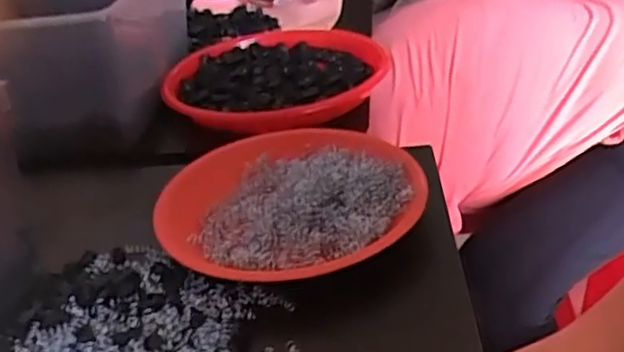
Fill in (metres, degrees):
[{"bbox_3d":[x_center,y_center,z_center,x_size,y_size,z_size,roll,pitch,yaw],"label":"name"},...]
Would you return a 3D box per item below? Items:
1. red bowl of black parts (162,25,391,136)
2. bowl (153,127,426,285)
[{"bbox_3d":[-0.038,-0.119,0.757,0.236,0.052,0.280,-1,31,11],"label":"red bowl of black parts"},{"bbox_3d":[-0.016,0.022,0.499,0.185,0.049,0.187,0,27,0],"label":"bowl"}]

